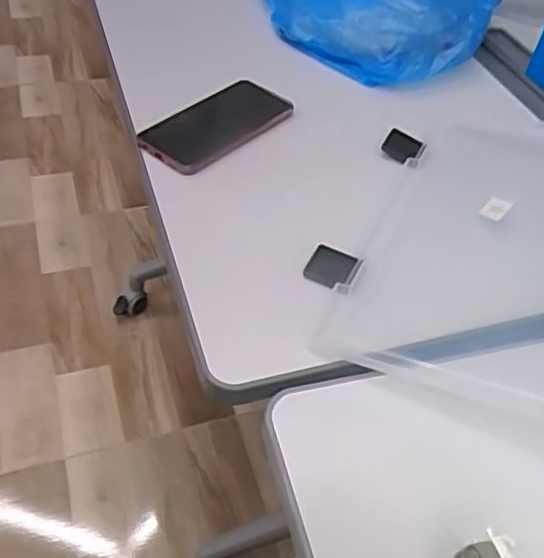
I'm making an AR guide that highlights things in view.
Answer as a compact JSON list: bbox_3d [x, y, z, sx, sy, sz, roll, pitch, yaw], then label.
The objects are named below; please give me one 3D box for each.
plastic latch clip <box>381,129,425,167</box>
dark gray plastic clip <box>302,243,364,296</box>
[{"bbox_3d":[0.129,-0.129,0.601,0.038,0.005,0.037,29,61,6],"label":"plastic latch clip"},{"bbox_3d":[0.050,-0.009,0.503,0.043,0.006,0.044,21,49,12],"label":"dark gray plastic clip"}]

